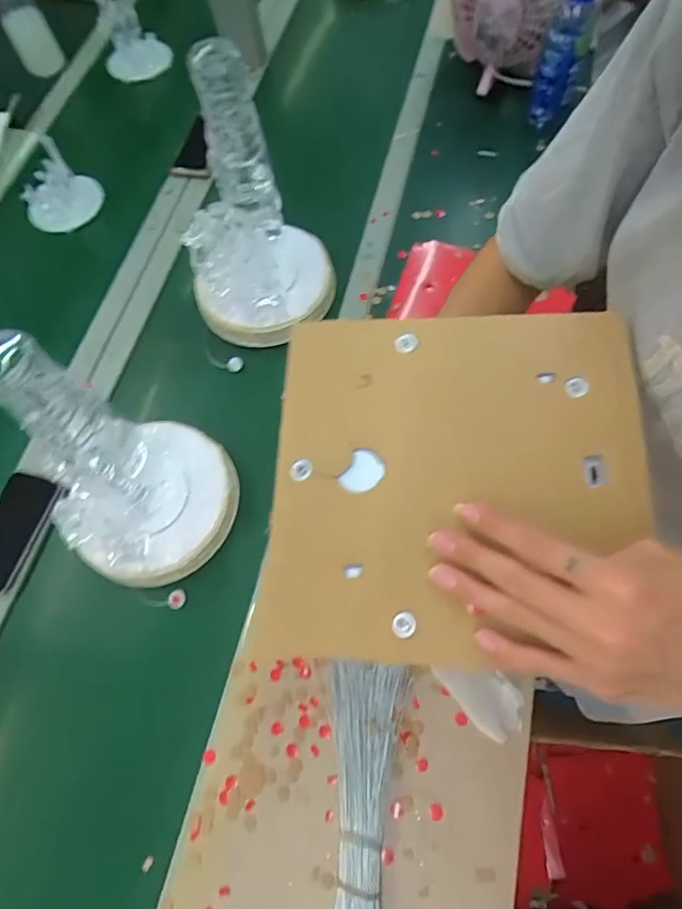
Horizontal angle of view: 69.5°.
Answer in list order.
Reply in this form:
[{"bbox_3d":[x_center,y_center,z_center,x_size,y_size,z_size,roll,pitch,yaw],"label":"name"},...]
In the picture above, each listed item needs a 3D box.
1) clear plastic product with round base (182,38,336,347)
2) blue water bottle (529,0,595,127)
[{"bbox_3d":[-0.118,-0.317,0.654,0.209,0.320,0.184,-22,69,-9],"label":"clear plastic product with round base"},{"bbox_3d":[0.354,-0.633,0.777,0.068,0.189,0.068,20,69,8],"label":"blue water bottle"}]

